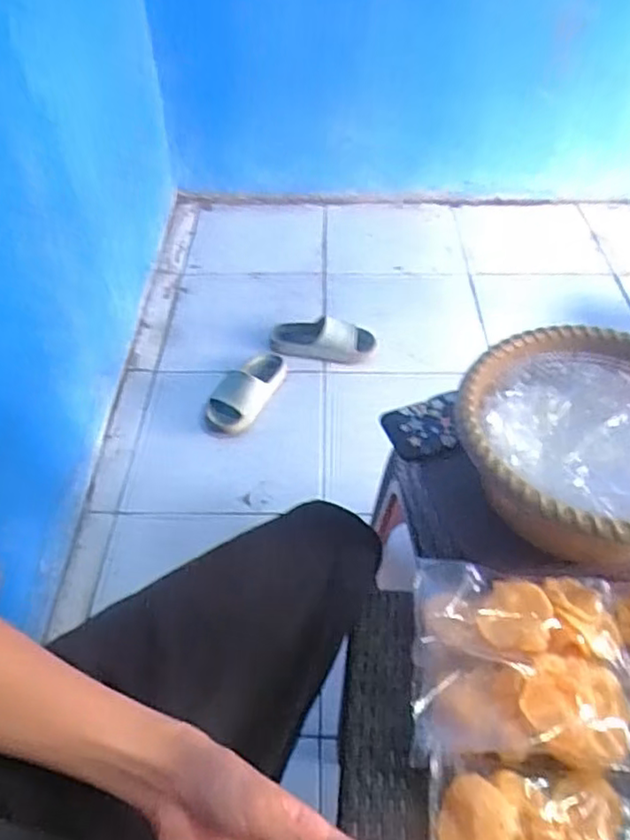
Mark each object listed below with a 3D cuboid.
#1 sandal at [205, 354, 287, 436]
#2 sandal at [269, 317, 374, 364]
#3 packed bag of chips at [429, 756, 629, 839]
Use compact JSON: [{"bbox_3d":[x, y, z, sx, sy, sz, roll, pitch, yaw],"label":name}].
[{"bbox_3d":[-0.148,-0.075,1.396,0.114,0.082,0.246,23,53,20],"label":"sandal"},{"bbox_3d":[0.017,-0.190,1.515,0.254,0.063,0.108,6,49,6],"label":"sandal"},{"bbox_3d":[0.179,0.315,0.484,0.177,0.041,0.090,4,49,4],"label":"packed bag of chips"}]

